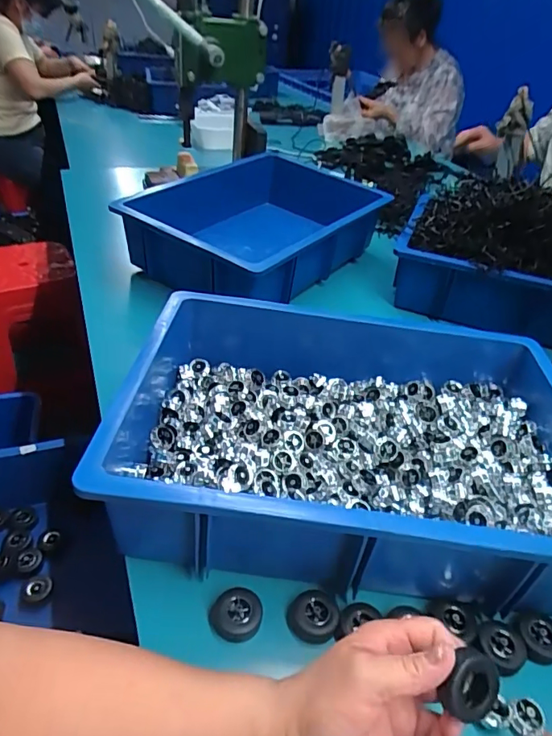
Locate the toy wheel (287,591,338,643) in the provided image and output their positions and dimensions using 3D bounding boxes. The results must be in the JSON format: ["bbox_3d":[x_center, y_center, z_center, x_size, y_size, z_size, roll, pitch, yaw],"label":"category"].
[{"bbox_3d":[0.031,0.195,0.390,0.037,0.013,0.038,3,37,-2],"label":"toy wheel"}]

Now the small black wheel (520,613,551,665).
[{"bbox_3d":[0.215,0.219,0.397,0.032,0.012,0.033,11,38,9],"label":"small black wheel"}]

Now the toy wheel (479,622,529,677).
[{"bbox_3d":[0.180,0.219,0.386,0.032,0.012,0.038,3,37,-2],"label":"toy wheel"}]

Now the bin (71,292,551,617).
[{"bbox_3d":[0.080,0.054,0.495,0.462,0.111,0.323,6,37,2],"label":"bin"}]

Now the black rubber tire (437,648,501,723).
[{"bbox_3d":[0.115,0.189,0.295,0.032,0.017,0.036,40,75,-7],"label":"black rubber tire"}]

